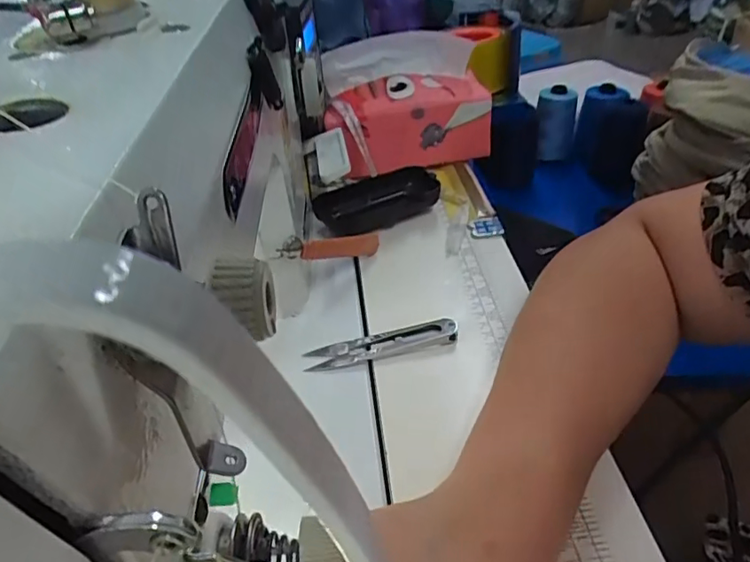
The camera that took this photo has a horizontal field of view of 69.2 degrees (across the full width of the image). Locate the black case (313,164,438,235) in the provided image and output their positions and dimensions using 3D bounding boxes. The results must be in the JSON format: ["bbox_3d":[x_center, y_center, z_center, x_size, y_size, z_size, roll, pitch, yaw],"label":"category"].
[{"bbox_3d":[0.003,-0.074,0.481,0.112,0.026,0.050,-10,39,-13],"label":"black case"}]

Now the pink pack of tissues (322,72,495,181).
[{"bbox_3d":[0.034,-0.154,0.528,0.154,0.075,0.077,-12,39,-15],"label":"pink pack of tissues"}]

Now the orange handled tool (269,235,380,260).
[{"bbox_3d":[-0.032,-0.025,0.396,0.009,0.017,0.118,21,16,29],"label":"orange handled tool"}]

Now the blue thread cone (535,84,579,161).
[{"bbox_3d":[0.290,-0.253,0.870,0.057,0.112,0.056,13,39,16],"label":"blue thread cone"}]

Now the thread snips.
[{"bbox_3d":[0.004,0.042,0.364,0.100,0.011,0.022,-4,38,-6],"label":"thread snips"}]

